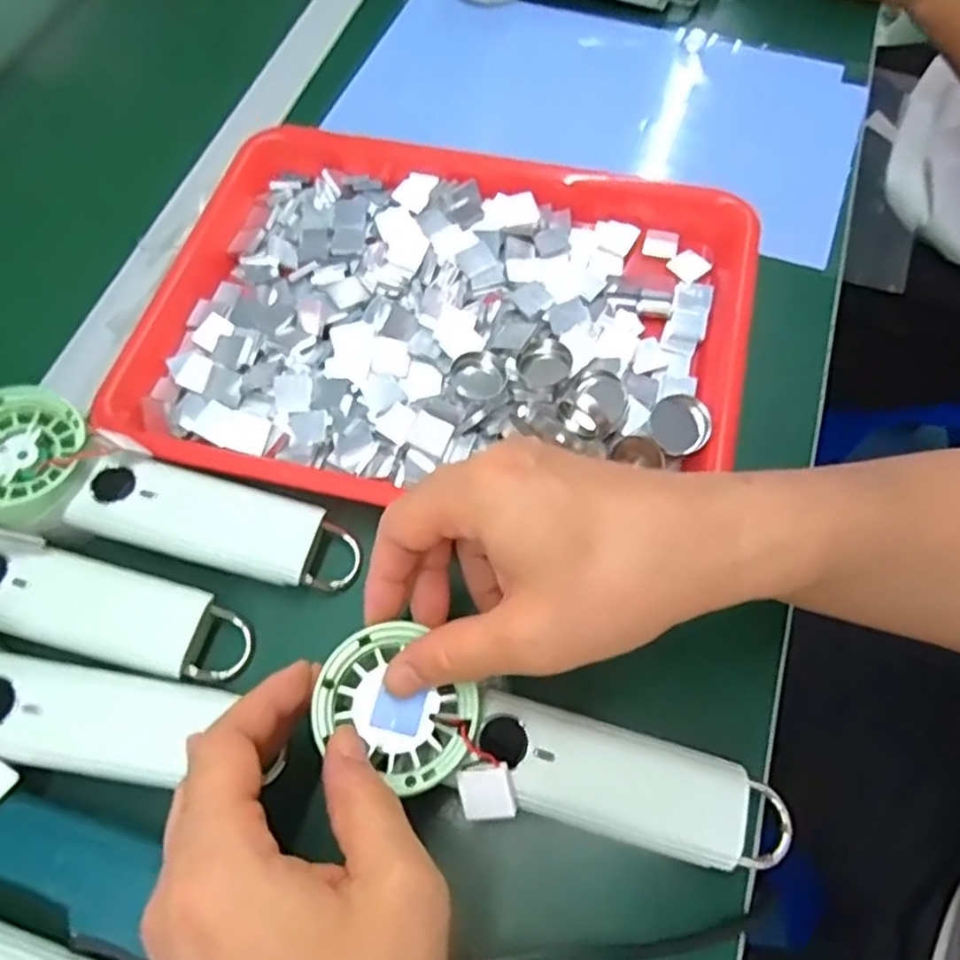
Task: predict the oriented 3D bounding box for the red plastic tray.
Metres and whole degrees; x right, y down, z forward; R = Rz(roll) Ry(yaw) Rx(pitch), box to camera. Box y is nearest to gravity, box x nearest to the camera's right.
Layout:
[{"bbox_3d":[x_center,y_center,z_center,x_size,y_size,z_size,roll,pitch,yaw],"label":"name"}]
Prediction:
[{"bbox_3d":[-0.019,-0.099,0.408,0.330,0.036,0.233,10,66,8],"label":"red plastic tray"}]

